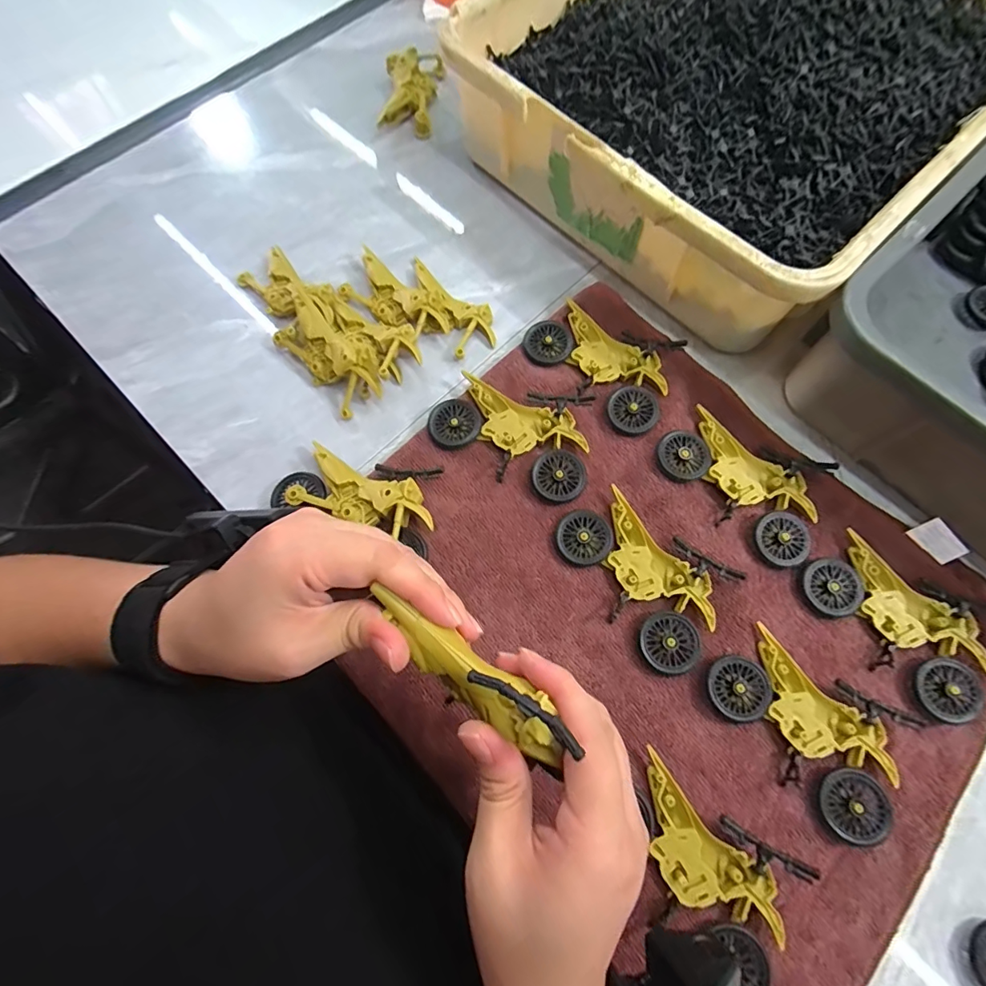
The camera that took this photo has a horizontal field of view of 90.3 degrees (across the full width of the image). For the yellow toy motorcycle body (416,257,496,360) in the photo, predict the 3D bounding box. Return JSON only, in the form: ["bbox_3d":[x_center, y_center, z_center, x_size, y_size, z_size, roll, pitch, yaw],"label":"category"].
[{"bbox_3d":[-0.032,-0.158,0.399,0.042,0.021,0.099,-27,73,-9],"label":"yellow toy motorcycle body"}]

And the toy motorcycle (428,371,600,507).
[{"bbox_3d":[0.012,-0.043,0.355,0.113,0.015,0.077,14,71,4],"label":"toy motorcycle"}]

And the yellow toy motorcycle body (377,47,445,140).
[{"bbox_3d":[-0.079,-0.389,0.472,0.050,0.026,0.093,7,71,2],"label":"yellow toy motorcycle body"}]

